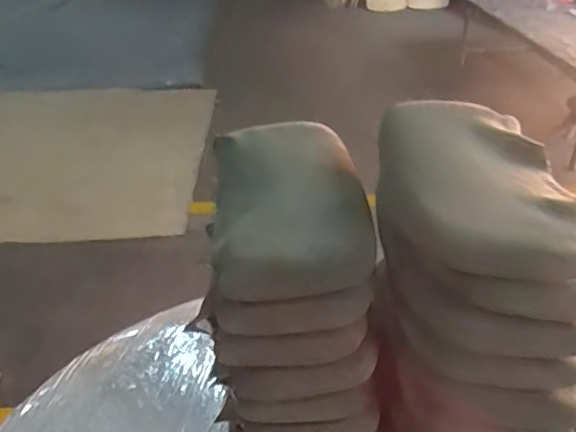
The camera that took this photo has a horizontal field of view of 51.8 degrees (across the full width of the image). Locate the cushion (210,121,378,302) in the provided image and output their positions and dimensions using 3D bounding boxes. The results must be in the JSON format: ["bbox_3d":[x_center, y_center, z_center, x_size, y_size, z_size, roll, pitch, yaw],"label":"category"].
[{"bbox_3d":[0.003,-0.035,0.824,0.216,0.061,0.394,-3,33,-2],"label":"cushion"}]

